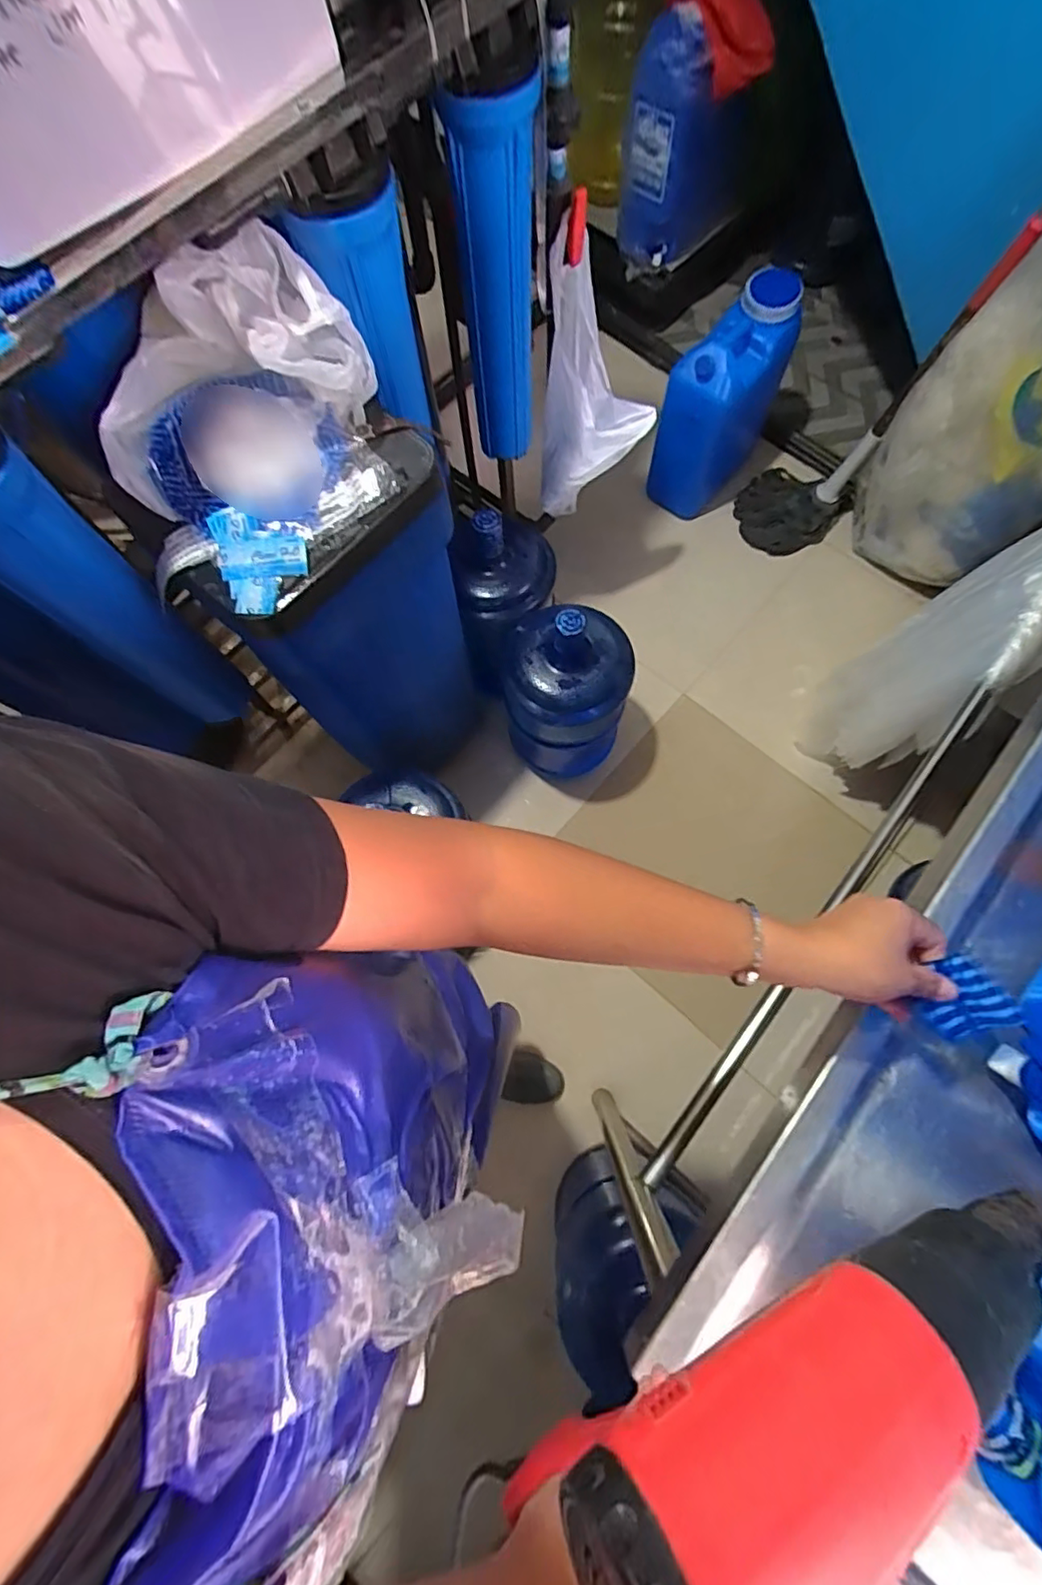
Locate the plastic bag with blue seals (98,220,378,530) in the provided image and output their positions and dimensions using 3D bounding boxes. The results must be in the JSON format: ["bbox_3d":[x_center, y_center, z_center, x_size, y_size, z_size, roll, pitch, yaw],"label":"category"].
[{"bbox_3d":[-0.341,-0.458,0.699,0.330,0.183,0.211,-13,73,-2],"label":"plastic bag with blue seals"}]

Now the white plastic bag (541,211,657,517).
[{"bbox_3d":[0.144,-0.741,1.100,0.218,0.457,0.153,-8,46,-1],"label":"white plastic bag"}]

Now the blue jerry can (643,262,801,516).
[{"bbox_3d":[0.483,-0.934,1.467,0.188,0.424,0.332,34,77,11],"label":"blue jerry can"}]

